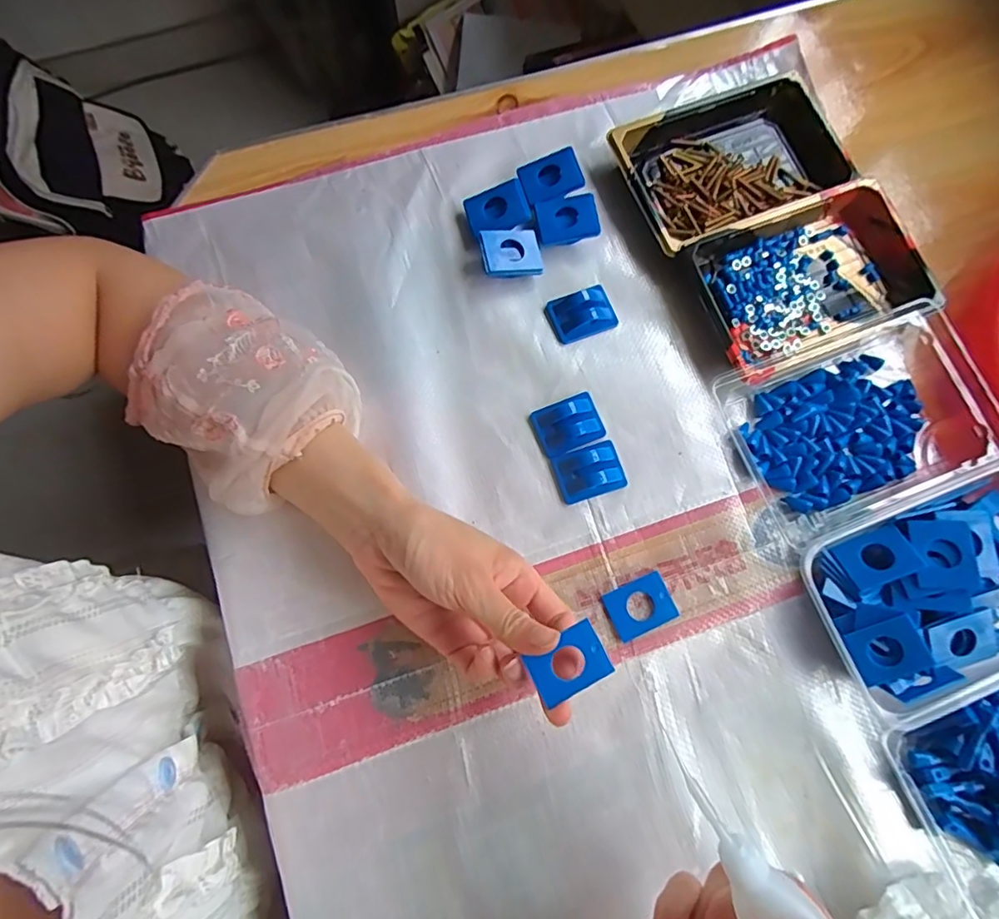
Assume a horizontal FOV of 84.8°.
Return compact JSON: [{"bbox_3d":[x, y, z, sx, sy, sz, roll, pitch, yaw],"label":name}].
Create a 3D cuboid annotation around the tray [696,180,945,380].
[{"bbox_3d":[0.220,-0.129,0.389,0.160,0.029,0.106,-22,78,-6],"label":"tray"}]

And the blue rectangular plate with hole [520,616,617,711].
[{"bbox_3d":[0.037,0.108,0.289,0.039,0.004,0.031,-28,87,-1],"label":"blue rectangular plate with hole"}]

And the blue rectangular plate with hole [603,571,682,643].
[{"bbox_3d":[0.090,0.094,0.350,0.041,0.004,0.032,-24,79,-7],"label":"blue rectangular plate with hole"}]

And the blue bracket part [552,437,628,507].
[{"bbox_3d":[0.061,0.008,0.365,0.045,0.017,0.034,-20,78,-6],"label":"blue bracket part"}]

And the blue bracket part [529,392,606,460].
[{"bbox_3d":[0.047,-0.025,0.373,0.045,0.011,0.035,-24,79,-7],"label":"blue bracket part"}]

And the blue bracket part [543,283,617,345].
[{"bbox_3d":[0.060,-0.106,0.391,0.047,0.014,0.035,-23,79,-6],"label":"blue bracket part"}]

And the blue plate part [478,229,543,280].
[{"bbox_3d":[0.008,-0.147,0.391,0.041,0.008,0.033,-7,91,-4],"label":"blue plate part"}]

